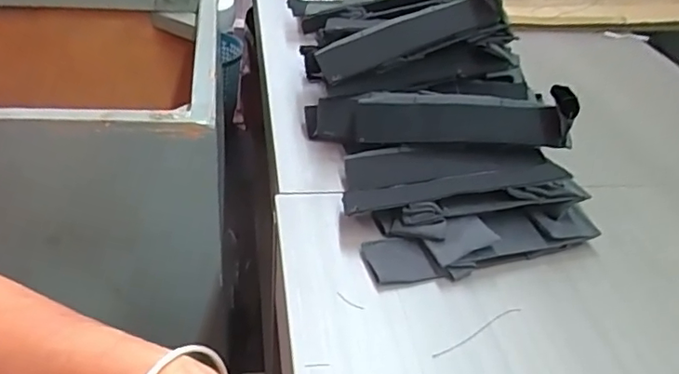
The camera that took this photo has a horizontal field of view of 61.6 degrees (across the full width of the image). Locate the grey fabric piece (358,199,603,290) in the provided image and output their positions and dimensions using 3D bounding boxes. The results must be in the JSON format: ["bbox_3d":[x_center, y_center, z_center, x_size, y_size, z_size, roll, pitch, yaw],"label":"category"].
[{"bbox_3d":[0.116,0.034,0.458,0.196,0.027,0.060,-8,36,-7],"label":"grey fabric piece"}]

